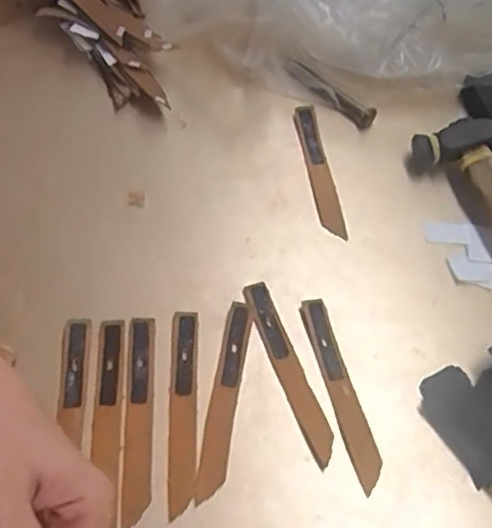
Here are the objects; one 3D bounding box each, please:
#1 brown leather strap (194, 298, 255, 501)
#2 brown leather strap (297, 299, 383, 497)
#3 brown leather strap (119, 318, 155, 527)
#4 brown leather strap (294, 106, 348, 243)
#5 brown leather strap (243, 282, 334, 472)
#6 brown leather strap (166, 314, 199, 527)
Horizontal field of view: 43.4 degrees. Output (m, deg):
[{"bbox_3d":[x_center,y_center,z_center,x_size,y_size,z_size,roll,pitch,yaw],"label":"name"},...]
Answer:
[{"bbox_3d":[-0.012,0.080,0.379,0.016,0.004,0.124,10,58,2],"label":"brown leather strap"},{"bbox_3d":[0.059,0.079,0.392,0.018,0.004,0.123,-11,60,-10],"label":"brown leather strap"},{"bbox_3d":[-0.065,0.090,0.370,0.017,0.004,0.123,-1,58,-5],"label":"brown leather strap"},{"bbox_3d":[0.056,-0.074,0.479,0.017,0.008,0.124,-6,59,-7],"label":"brown leather strap"},{"bbox_3d":[0.027,0.066,0.393,0.016,0.005,0.123,-17,61,-14],"label":"brown leather strap"},{"bbox_3d":[-0.037,0.086,0.375,0.017,0.004,0.123,1,58,-3],"label":"brown leather strap"}]

